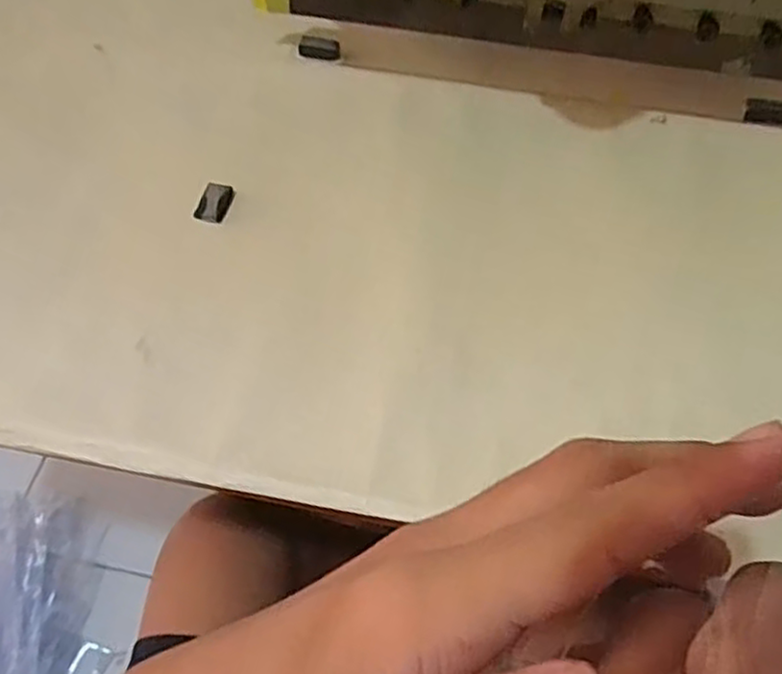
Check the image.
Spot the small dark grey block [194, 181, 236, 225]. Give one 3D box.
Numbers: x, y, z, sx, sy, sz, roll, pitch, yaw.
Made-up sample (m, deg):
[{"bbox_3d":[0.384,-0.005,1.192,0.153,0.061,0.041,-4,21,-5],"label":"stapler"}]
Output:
[{"bbox_3d":[-0.089,-0.068,0.365,0.016,0.004,0.024,12,59,7],"label":"small dark grey block"}]

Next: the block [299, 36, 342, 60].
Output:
[{"bbox_3d":[-0.043,-0.177,0.439,0.024,0.009,0.009,8,58,5],"label":"block"}]

